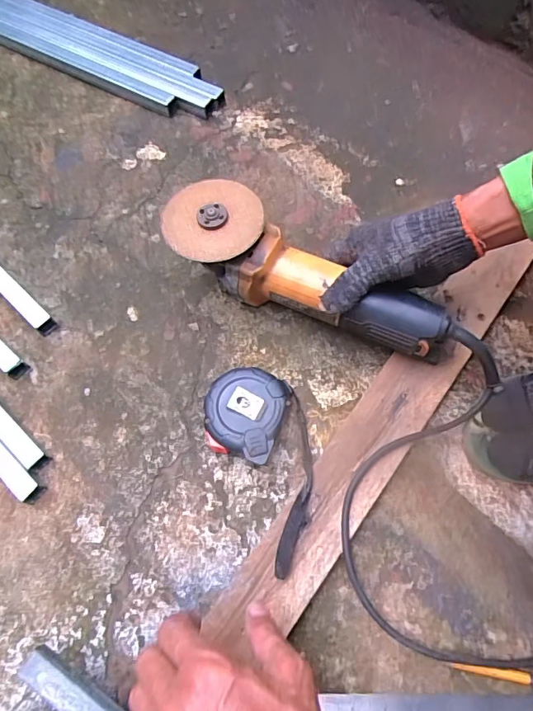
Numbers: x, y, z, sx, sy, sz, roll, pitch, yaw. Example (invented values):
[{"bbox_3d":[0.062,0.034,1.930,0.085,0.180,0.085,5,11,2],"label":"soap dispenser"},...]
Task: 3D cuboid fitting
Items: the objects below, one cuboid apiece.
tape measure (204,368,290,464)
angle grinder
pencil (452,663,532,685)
[{"bbox_3d":[-0.020,0.058,0.451,0.073,0.037,0.081,12,68,6],"label":"tape measure"},{"bbox_3d":[0.037,-0.076,0.470,0.288,0.072,0.088,28,70,5],"label":"angle grinder"},{"bbox_3d":[0.189,0.254,0.376,0.078,0.005,0.009,9,67,4],"label":"pencil"}]

